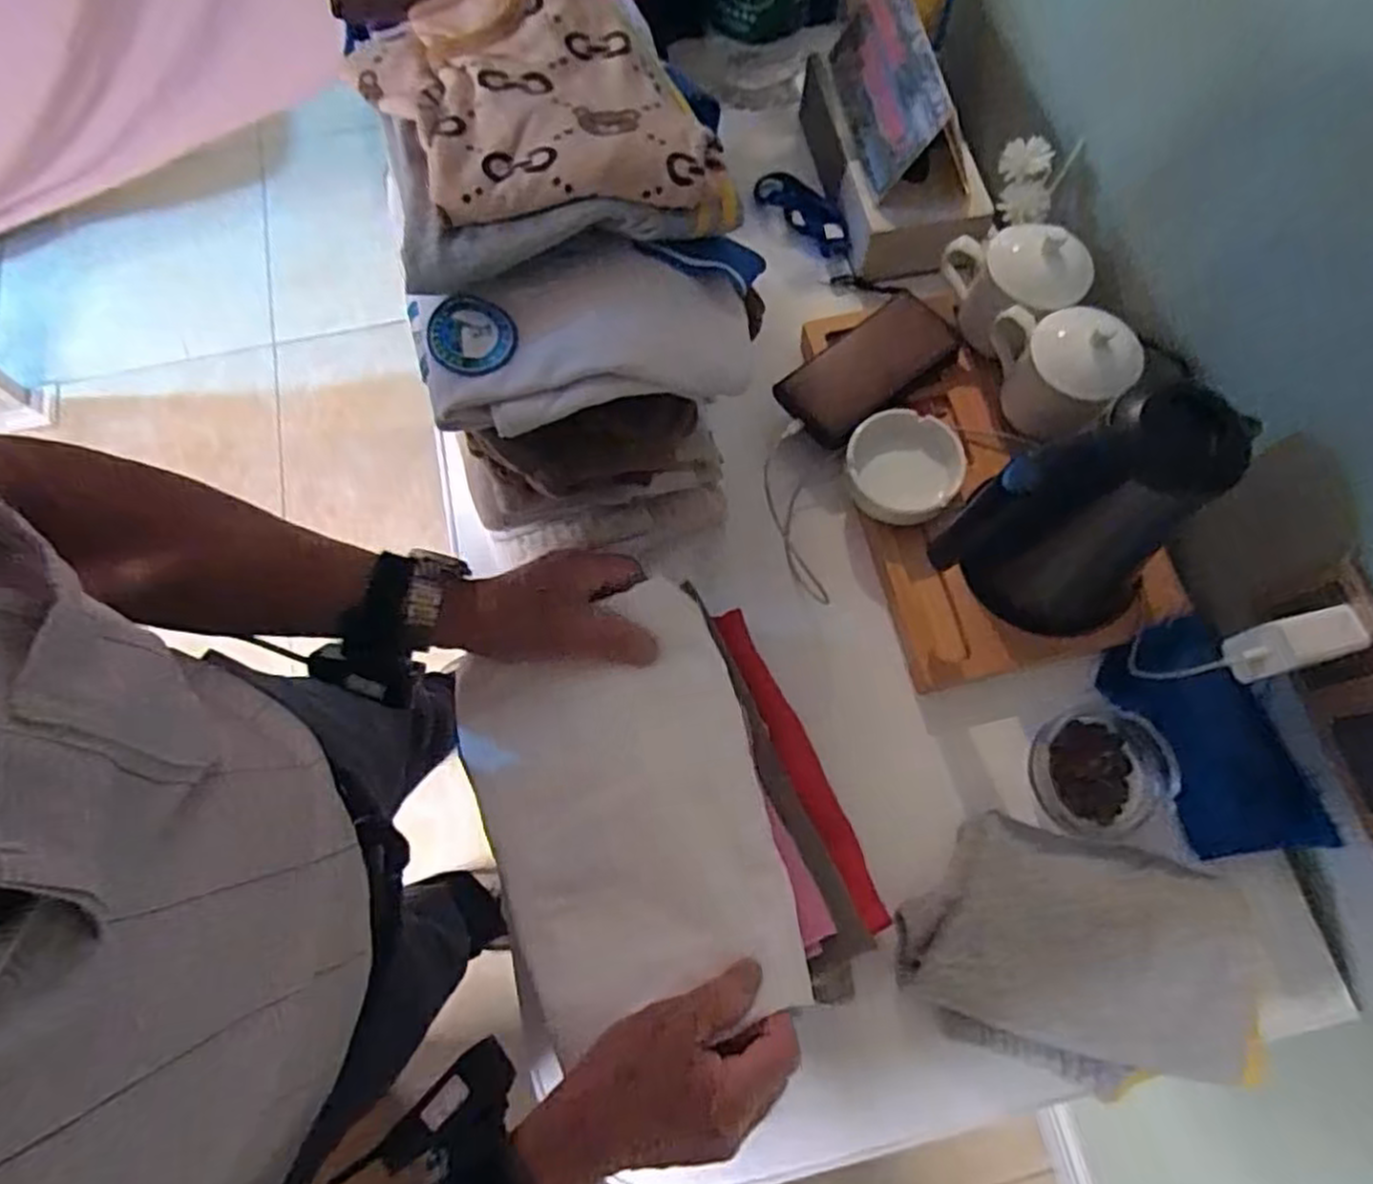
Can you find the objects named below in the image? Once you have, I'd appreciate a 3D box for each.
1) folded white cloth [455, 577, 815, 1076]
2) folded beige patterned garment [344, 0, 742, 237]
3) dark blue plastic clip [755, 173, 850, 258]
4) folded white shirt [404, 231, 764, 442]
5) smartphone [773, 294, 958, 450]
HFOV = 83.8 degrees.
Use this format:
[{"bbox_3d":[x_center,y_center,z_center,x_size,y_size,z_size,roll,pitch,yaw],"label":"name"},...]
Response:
[{"bbox_3d":[-0.039,0.144,0.504,0.183,0.027,0.261,-19,71,-7],"label":"folded white cloth"},{"bbox_3d":[-0.089,-0.300,0.472,0.184,0.046,0.219,-30,77,-13],"label":"folded beige patterned garment"},{"bbox_3d":[0.123,-0.400,0.802,0.036,0.027,0.134,-38,74,-12],"label":"dark blue plastic clip"},{"bbox_3d":[-0.053,-0.160,0.481,0.222,0.076,0.109,-17,71,-6],"label":"folded white shirt"},{"bbox_3d":[0.168,-0.208,0.706,0.166,0.017,0.087,-36,74,-12],"label":"smartphone"}]

